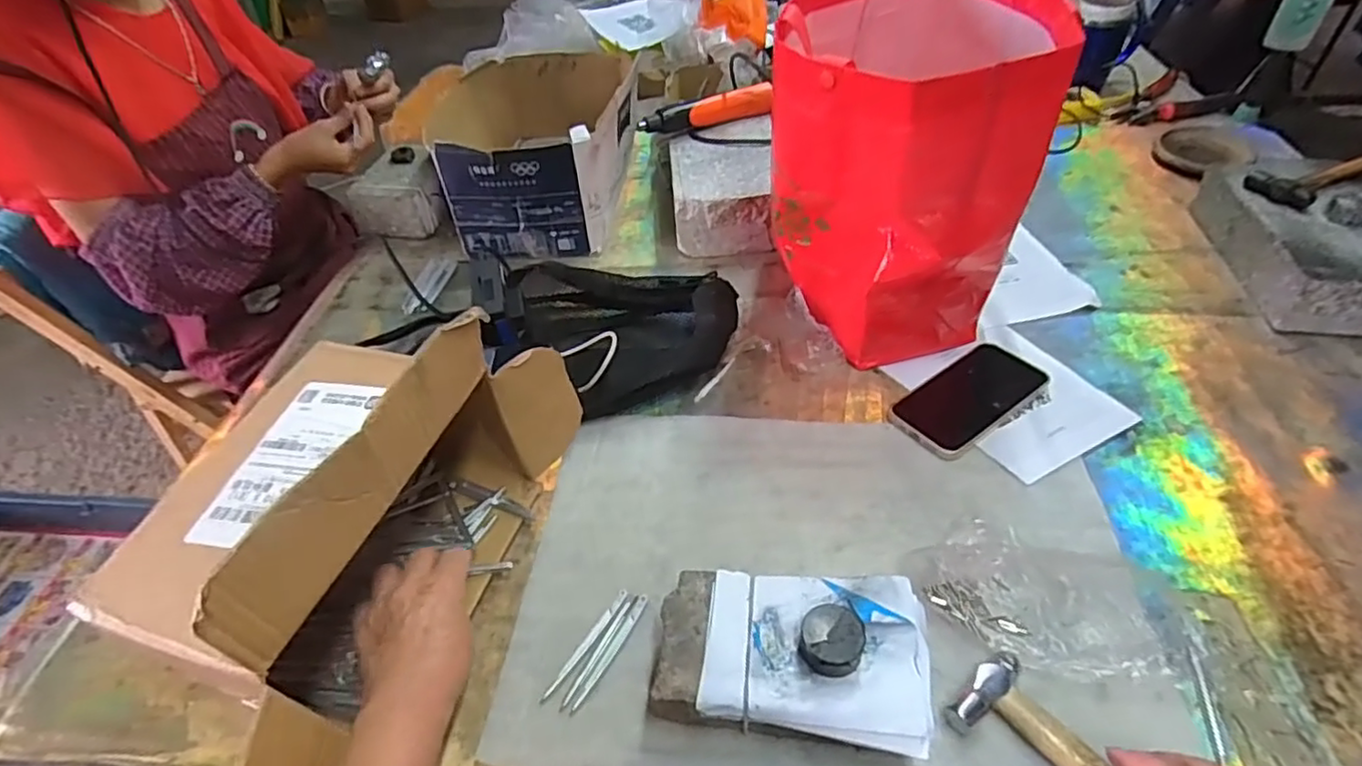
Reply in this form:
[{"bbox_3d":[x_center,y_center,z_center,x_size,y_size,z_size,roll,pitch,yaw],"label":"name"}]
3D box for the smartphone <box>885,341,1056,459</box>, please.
[{"bbox_3d":[0.265,0.012,0.603,0.152,0.009,0.075,-29,49,-23],"label":"smartphone"}]

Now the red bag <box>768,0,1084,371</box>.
[{"bbox_3d":[0.205,-0.192,0.614,0.210,0.299,0.245,12,47,18],"label":"red bag"}]

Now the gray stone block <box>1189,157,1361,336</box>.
[{"bbox_3d":[0.682,-0.155,0.704,0.151,0.078,0.258,1,44,7],"label":"gray stone block"}]

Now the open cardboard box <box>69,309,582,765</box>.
[{"bbox_3d":[-0.221,0.084,0.432,0.165,0.201,0.318,11,46,16],"label":"open cardboard box"}]

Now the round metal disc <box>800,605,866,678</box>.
[{"bbox_3d":[0.095,0.160,0.411,0.038,0.017,0.040,-2,46,3],"label":"round metal disc"}]

